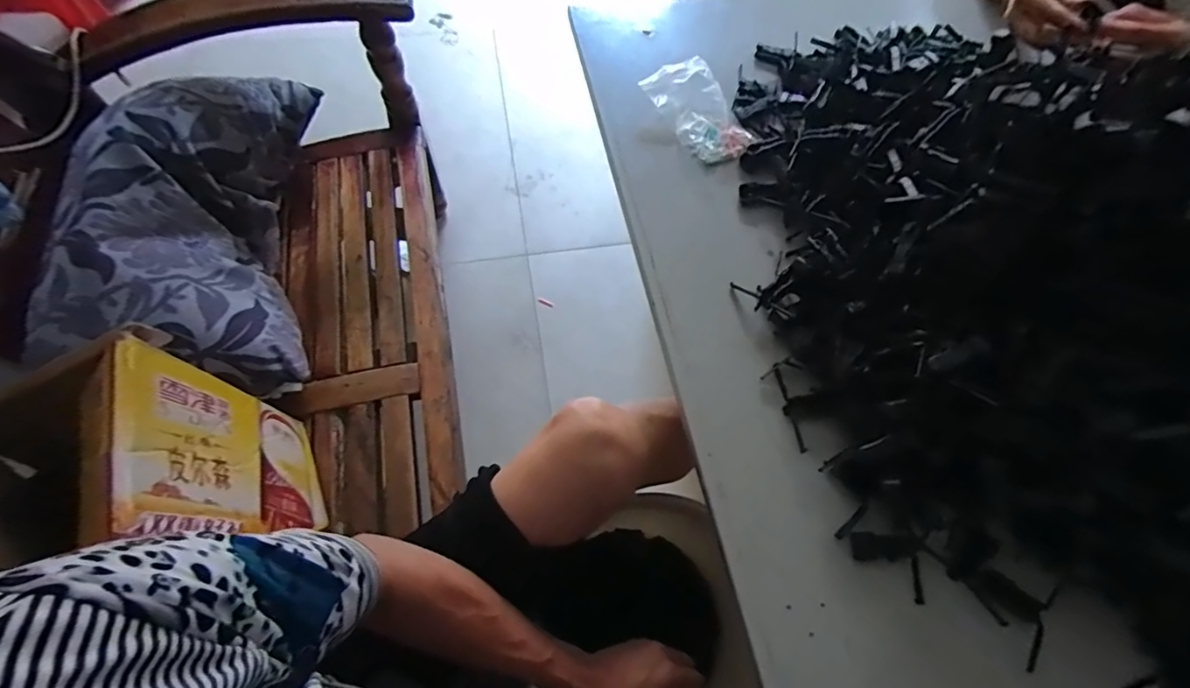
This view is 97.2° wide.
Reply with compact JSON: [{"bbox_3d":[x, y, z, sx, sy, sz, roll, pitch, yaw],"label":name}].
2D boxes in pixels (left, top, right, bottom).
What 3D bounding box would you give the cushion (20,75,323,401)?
[{"bbox_3d":[-0.556,-0.164,0.734,0.286,0.160,0.490,-9,65,-8],"label":"cushion"}]

